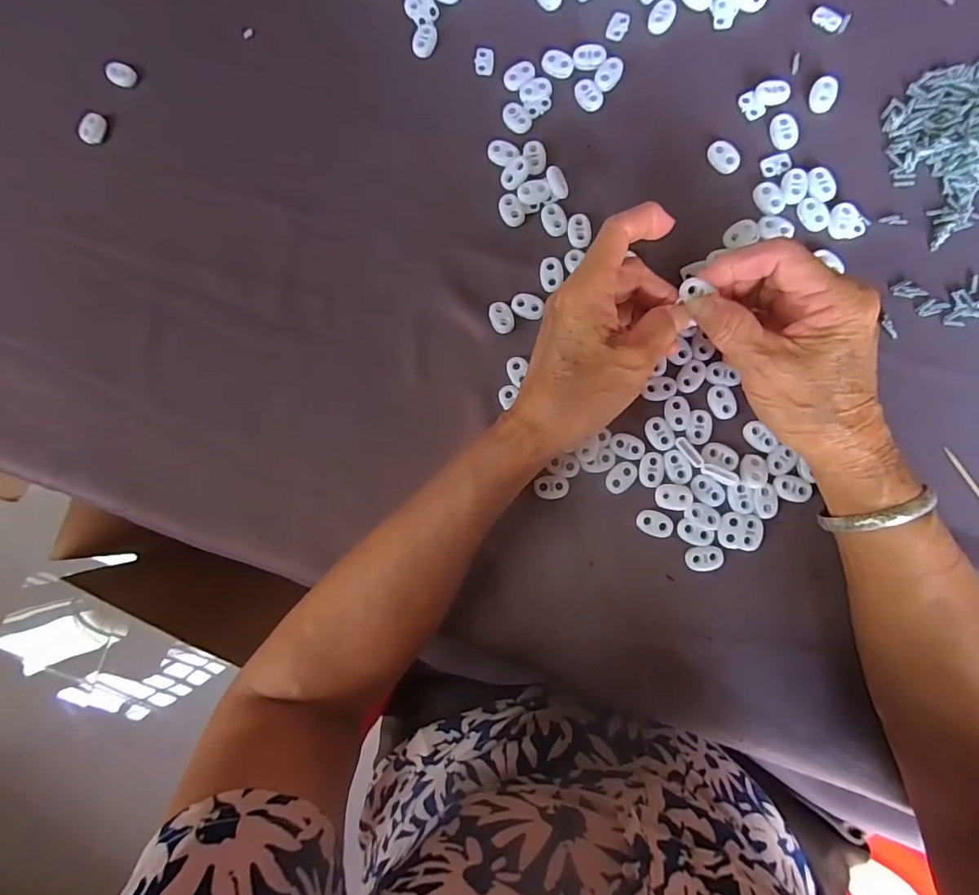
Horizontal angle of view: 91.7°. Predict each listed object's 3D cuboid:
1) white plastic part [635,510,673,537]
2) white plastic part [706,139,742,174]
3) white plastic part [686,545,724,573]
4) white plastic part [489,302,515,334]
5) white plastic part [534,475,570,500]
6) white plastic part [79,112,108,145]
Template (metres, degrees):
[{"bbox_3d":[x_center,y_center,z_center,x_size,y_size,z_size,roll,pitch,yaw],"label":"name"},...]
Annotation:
[{"bbox_3d":[0.106,0.049,0.302,0.022,0.004,0.016,14,88,6],"label":"white plastic part"},{"bbox_3d":[0.156,-0.193,0.316,0.017,0.005,0.023,-42,83,2],"label":"white plastic part"},{"bbox_3d":[0.136,0.070,0.299,0.022,0.004,0.015,-3,86,5],"label":"white plastic part"},{"bbox_3d":[0.008,-0.088,0.320,0.015,0.004,0.023,-21,84,4],"label":"white plastic part"},{"bbox_3d":[0.041,0.026,0.311,0.022,0.004,0.015,0,86,6],"label":"white plastic part"},{"bbox_3d":[-0.305,-0.245,0.364,0.014,0.006,0.023,27,89,7],"label":"white plastic part"}]

